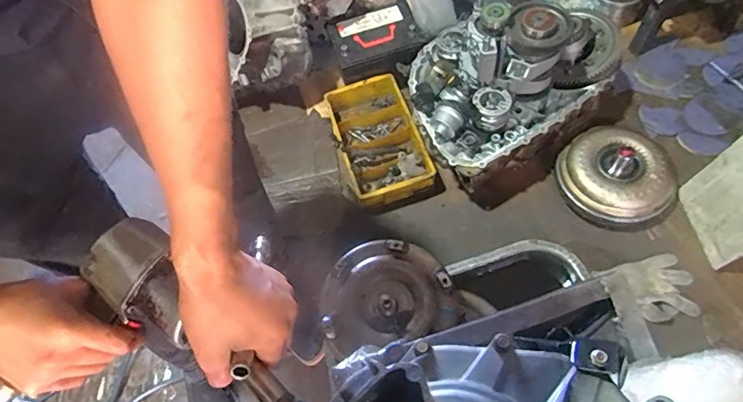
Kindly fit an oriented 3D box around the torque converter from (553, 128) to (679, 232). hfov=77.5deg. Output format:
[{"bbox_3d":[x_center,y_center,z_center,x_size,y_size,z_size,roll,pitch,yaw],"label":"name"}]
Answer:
[{"bbox_3d":[0.584,-0.057,1.098,0.234,0.125,0.259,-38,63,-14],"label":"torque converter"}]

